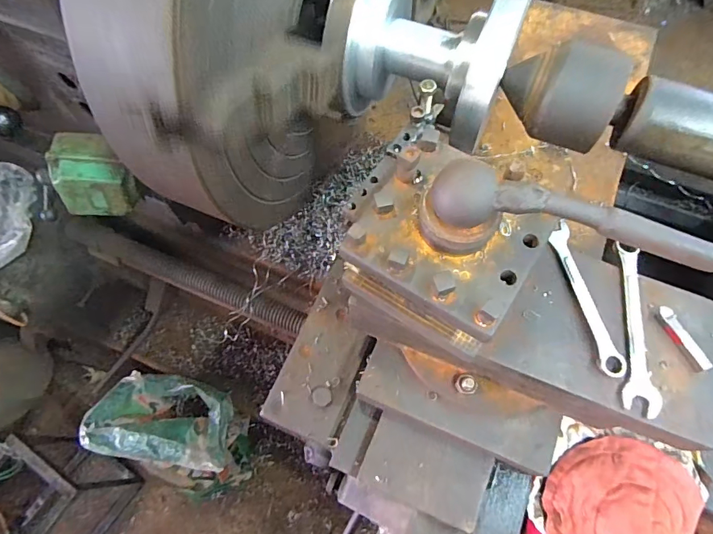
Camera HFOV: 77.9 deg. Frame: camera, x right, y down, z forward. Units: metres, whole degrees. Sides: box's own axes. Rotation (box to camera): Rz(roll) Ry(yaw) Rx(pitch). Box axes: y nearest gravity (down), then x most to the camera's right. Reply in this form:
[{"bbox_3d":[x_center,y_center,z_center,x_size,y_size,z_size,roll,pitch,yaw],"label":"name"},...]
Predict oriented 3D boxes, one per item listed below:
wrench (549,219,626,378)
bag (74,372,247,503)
[{"bbox_3d":[0.217,0.026,0.419,0.021,0.010,0.154,-10,67,-3],"label":"wrench"},{"bbox_3d":[-0.406,0.412,1.083,0.262,0.502,0.225,21,69,10],"label":"bag"}]

